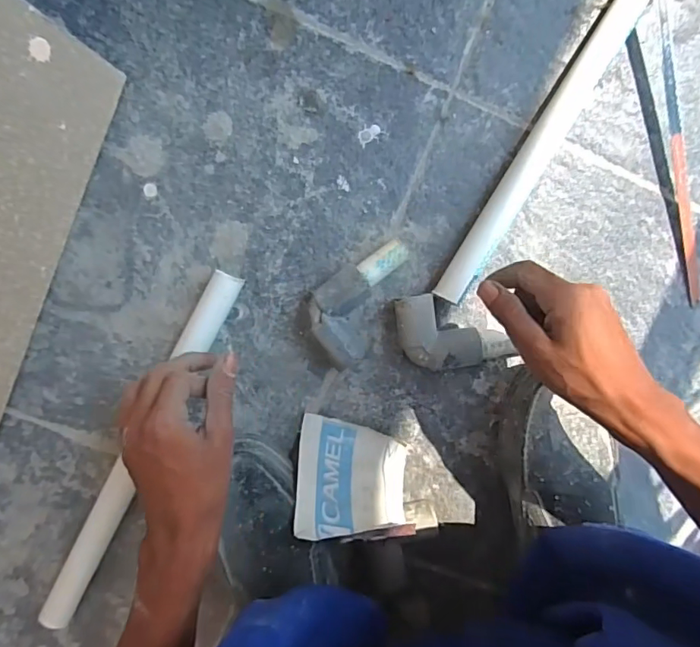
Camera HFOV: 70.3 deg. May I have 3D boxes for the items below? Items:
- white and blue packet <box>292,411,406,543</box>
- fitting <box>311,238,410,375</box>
[{"bbox_3d":[0.003,0.138,0.435,0.097,0.017,0.100,12,54,-14],"label":"white and blue packet"},{"bbox_3d":[0.001,-0.022,0.424,0.058,0.034,0.112,21,95,-5],"label":"fitting"}]

